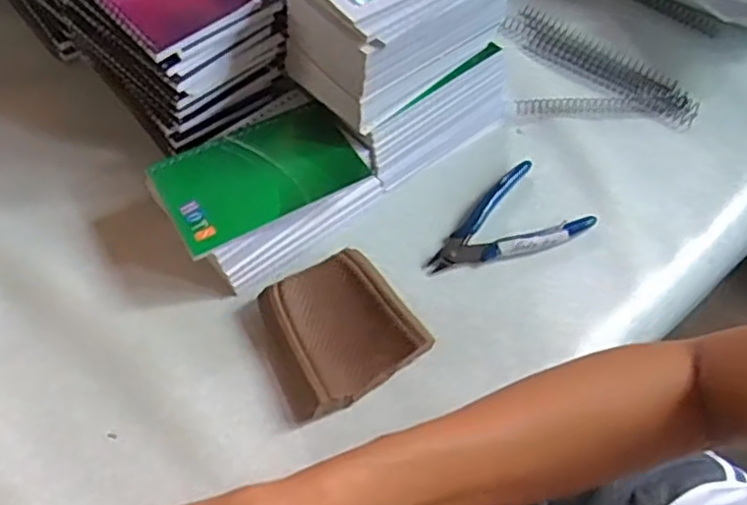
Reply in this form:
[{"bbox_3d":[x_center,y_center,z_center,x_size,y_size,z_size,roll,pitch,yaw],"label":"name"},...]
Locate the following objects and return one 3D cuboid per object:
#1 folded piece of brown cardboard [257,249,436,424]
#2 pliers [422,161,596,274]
[{"bbox_3d":[-0.022,0.051,0.445,0.094,0.020,0.089,-23,64,-16],"label":"folded piece of brown cardboard"},{"bbox_3d":[0.092,-0.017,0.500,0.118,0.008,0.070,-33,67,-21],"label":"pliers"}]

